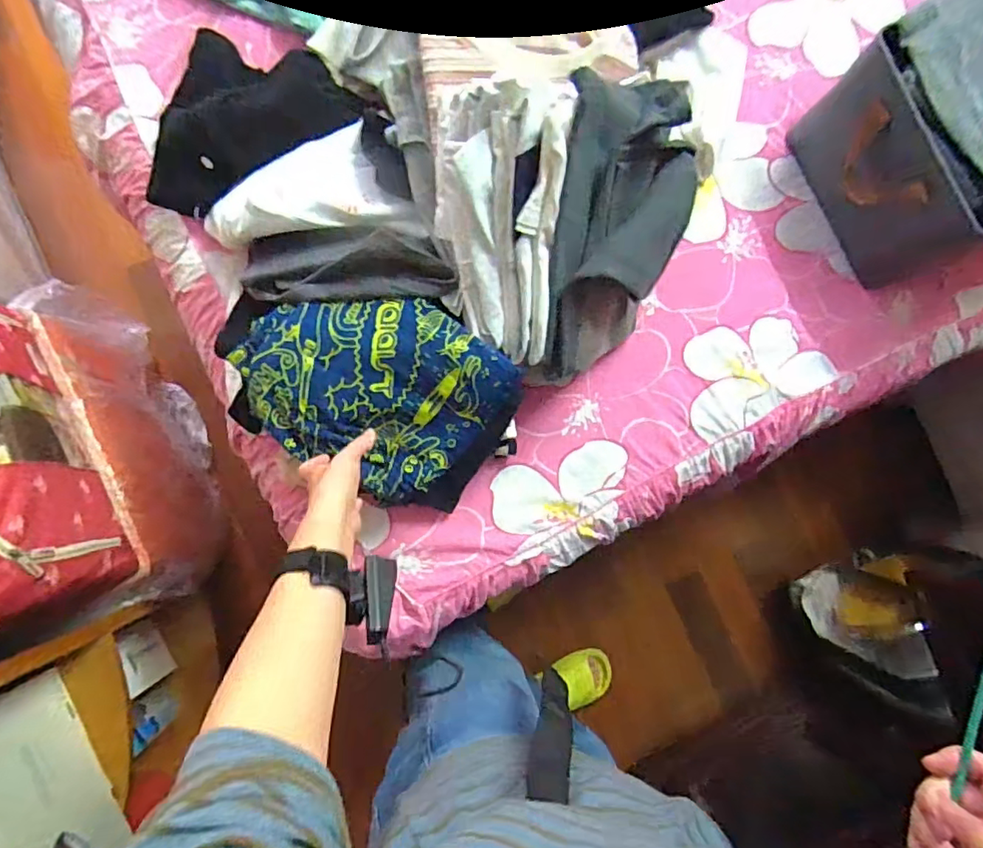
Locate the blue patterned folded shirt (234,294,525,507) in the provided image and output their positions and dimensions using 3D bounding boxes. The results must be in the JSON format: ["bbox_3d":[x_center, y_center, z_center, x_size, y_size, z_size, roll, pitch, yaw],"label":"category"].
[{"bbox_3d":[-0.127,-0.039,0.646,0.294,0.075,0.212,29,85,-2],"label":"blue patterned folded shirt"}]

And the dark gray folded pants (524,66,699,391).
[{"bbox_3d":[0.136,-0.202,0.652,0.163,0.222,0.315,13,85,-3],"label":"dark gray folded pants"}]

